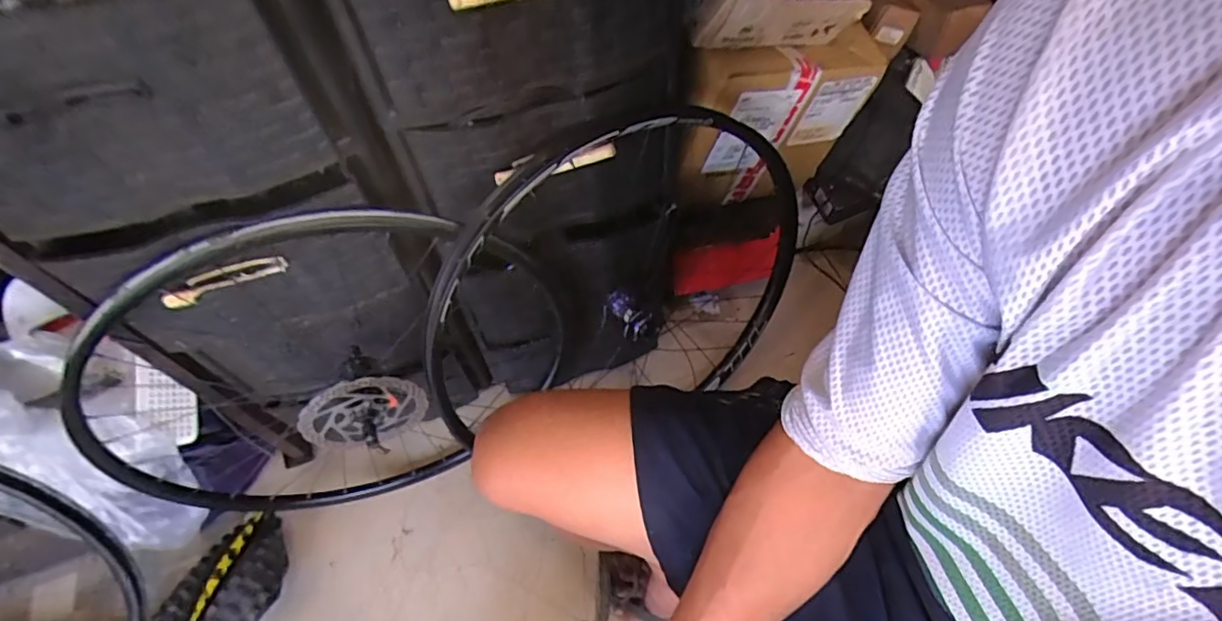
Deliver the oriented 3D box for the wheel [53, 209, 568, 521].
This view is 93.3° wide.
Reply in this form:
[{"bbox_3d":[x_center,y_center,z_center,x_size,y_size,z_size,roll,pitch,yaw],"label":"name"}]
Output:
[{"bbox_3d":[-0.347,0.094,0.794,0.558,0.584,0.173,-11,58,-5],"label":"wheel"}]

